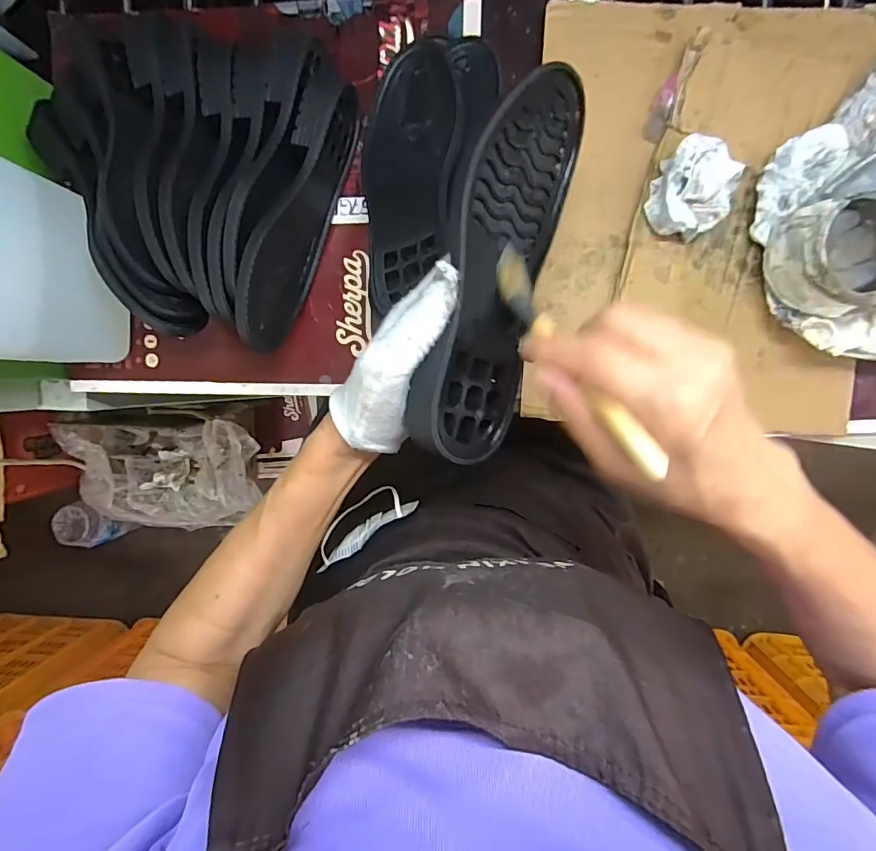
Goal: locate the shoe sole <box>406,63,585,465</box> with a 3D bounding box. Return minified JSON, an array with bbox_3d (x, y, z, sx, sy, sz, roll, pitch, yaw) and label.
[{"bbox_3d":[0.031,-0.089,0.276,0.033,0.076,0.218,11,84,44],"label":"shoe sole"}]

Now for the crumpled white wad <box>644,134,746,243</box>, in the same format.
[{"bbox_3d":[0.184,-0.171,0.352,0.055,0.036,0.063,8,96,4],"label":"crumpled white wad"}]

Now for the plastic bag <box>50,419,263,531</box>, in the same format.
[{"bbox_3d":[-0.588,0.103,1.054,0.353,0.177,0.233,0,95,5],"label":"plastic bag"}]

